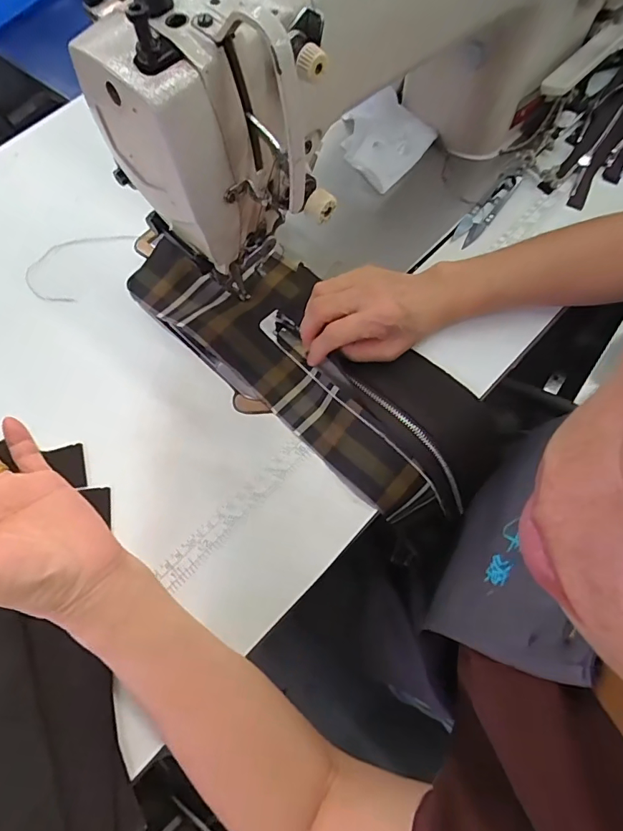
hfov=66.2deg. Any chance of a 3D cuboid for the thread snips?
[{"bbox_3d":[0.170,-0.200,0.462,0.022,0.011,0.095,37,74,14],"label":"thread snips"}]

